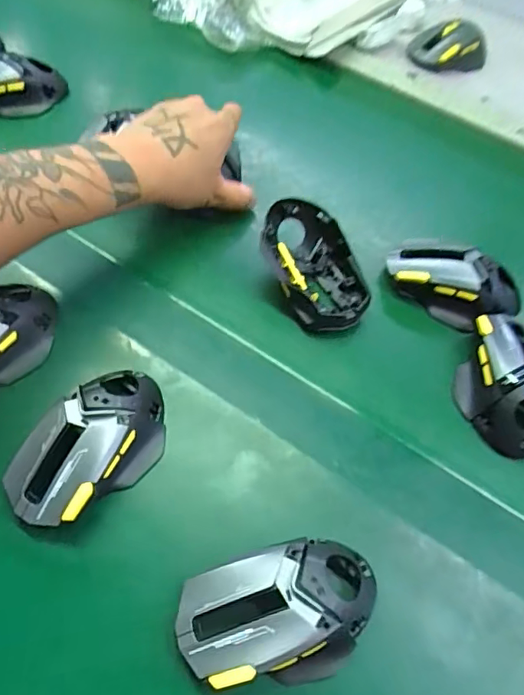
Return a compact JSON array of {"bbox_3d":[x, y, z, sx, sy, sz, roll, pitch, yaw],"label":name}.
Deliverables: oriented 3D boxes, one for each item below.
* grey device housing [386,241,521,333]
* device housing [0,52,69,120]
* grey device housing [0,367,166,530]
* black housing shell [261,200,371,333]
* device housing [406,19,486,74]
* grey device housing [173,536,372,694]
[{"bbox_3d":[0.164,-0.055,0.454,0.113,0.035,0.061,27,61,13],"label":"grey device housing"},{"bbox_3d":[-0.267,-0.270,0.552,0.118,0.046,0.054,-2,59,-10],"label":"device housing"},{"bbox_3d":[-0.113,0.065,0.355,0.071,0.039,0.119,35,64,16],"label":"grey device housing"},{"bbox_3d":[0.043,-0.068,0.450,0.067,0.038,0.118,-22,77,-11],"label":"black housing shell"},{"bbox_3d":[0.225,-0.358,0.634,0.097,0.043,0.049,8,58,-4],"label":"device housing"},{"bbox_3d":[0.011,0.155,0.309,0.115,0.035,0.069,-10,60,-9],"label":"grey device housing"}]

